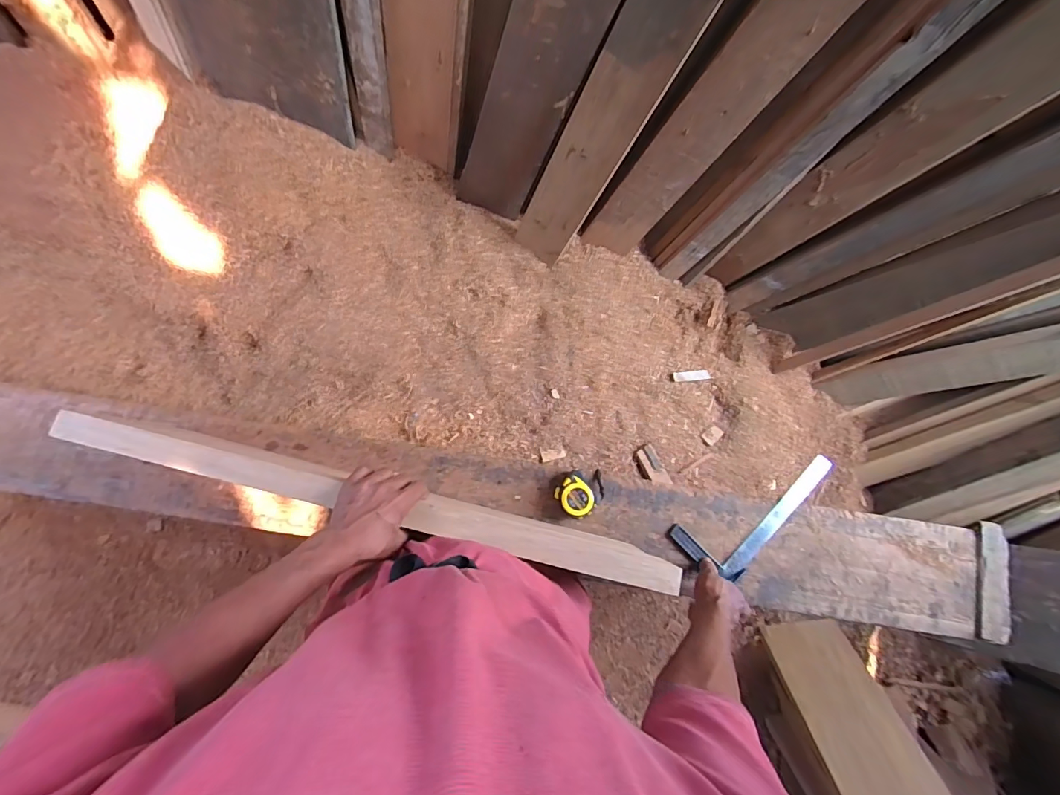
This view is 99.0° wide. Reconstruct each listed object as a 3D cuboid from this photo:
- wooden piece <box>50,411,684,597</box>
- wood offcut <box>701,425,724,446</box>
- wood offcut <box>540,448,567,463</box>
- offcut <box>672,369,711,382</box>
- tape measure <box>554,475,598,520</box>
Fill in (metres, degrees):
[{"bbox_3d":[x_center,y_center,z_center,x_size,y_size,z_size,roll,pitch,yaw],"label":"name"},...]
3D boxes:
[{"bbox_3d":[-0.207,0.130,0.579,0.803,0.028,0.050,14,83,1],"label":"wooden piece"},{"bbox_3d":[0.429,0.089,1.067,0.055,0.007,0.034,-34,72,-27],"label":"wood offcut"},{"bbox_3d":[0.048,0.118,0.937,0.052,0.011,0.026,-7,83,-1],"label":"wood offcut"},{"bbox_3d":[0.381,-0.051,1.064,0.107,0.016,0.025,-5,83,-20],"label":"offcut"},{"bbox_3d":[0.077,0.169,0.767,0.054,0.048,0.065,-43,85,-5],"label":"tape measure"}]

